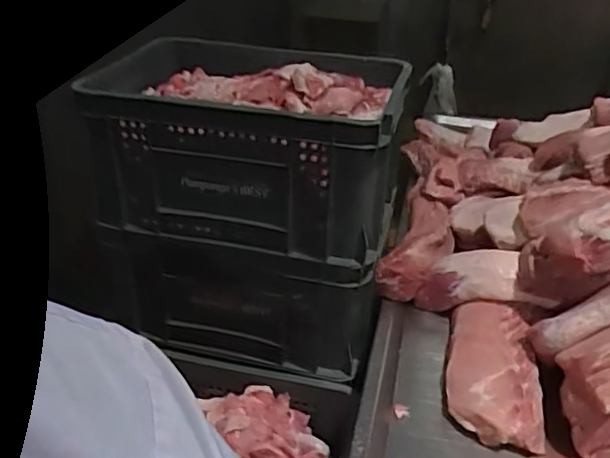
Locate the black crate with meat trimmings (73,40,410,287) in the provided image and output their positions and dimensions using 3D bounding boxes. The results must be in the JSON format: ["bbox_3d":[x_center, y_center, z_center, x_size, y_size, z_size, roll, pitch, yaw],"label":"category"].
[{"bbox_3d":[-0.085,-0.138,1.100,0.483,0.284,0.330,8,32,12],"label":"black crate with meat trimmings"}]

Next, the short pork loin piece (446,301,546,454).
[{"bbox_3d":[0.302,0.231,1.009,0.140,0.076,0.277,5,31,7],"label":"short pork loin piece"}]

